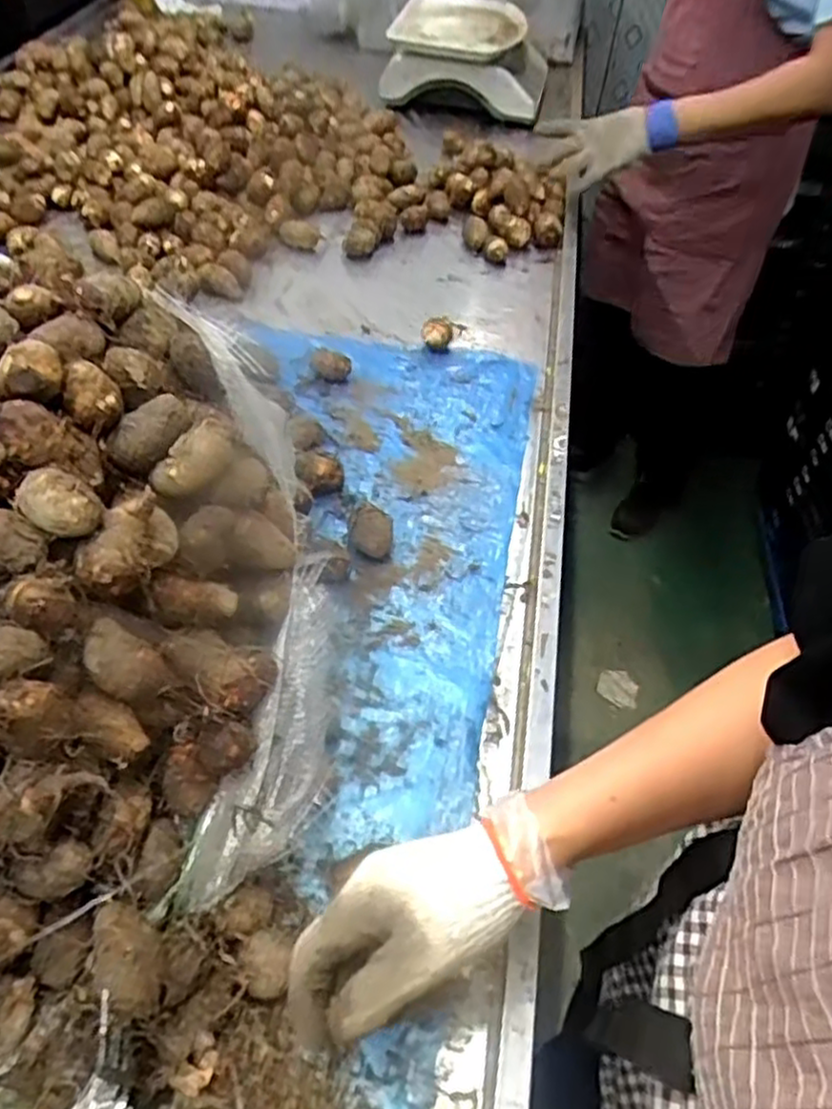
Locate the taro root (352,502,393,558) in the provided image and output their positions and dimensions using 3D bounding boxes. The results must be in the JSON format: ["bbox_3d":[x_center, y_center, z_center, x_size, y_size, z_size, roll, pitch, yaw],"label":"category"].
[{"bbox_3d":[-0.041,-0.020,0.696,0.038,0.040,0.040,2,50,-2],"label":"taro root"}]

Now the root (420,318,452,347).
[{"bbox_3d":[0.025,-0.275,0.913,0.037,0.041,0.033,9,50,4],"label":"root"}]

